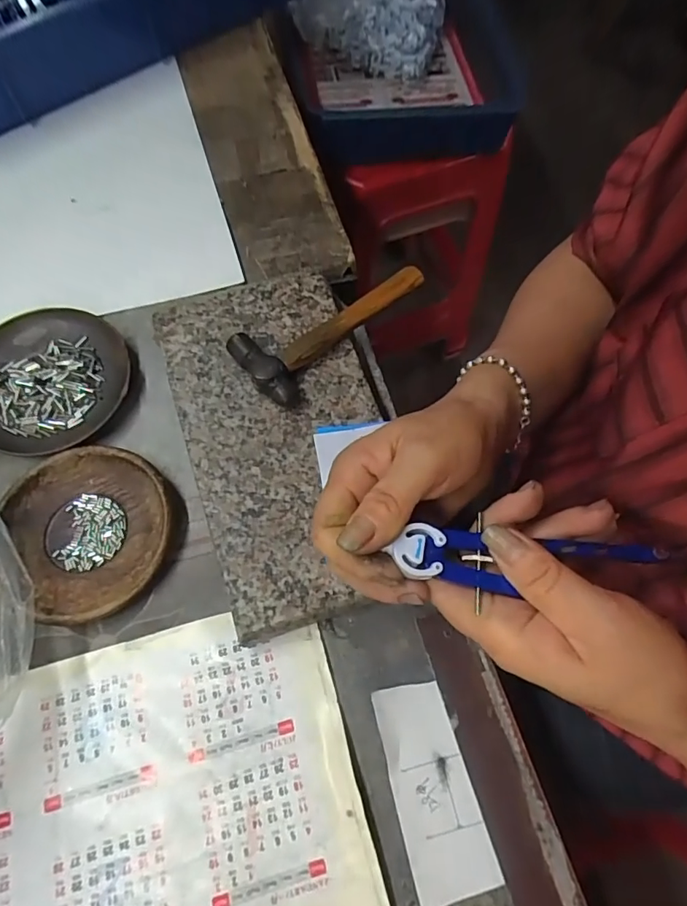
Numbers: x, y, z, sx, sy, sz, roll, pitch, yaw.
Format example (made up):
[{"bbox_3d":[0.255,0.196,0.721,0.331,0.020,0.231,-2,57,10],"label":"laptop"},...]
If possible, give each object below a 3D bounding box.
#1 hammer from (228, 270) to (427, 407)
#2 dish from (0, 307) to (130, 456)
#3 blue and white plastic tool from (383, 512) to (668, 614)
[{"bbox_3d":[-0.013,-0.101,0.364,0.063,0.021,0.150,40,72,12],"label":"hammer"},{"bbox_3d":[-0.219,-0.053,0.366,0.113,0.015,0.112,1,69,-2],"label":"dish"},{"bbox_3d":[0.088,0.051,0.236,0.130,0.008,0.029,2,69,-7],"label":"blue and white plastic tool"}]

